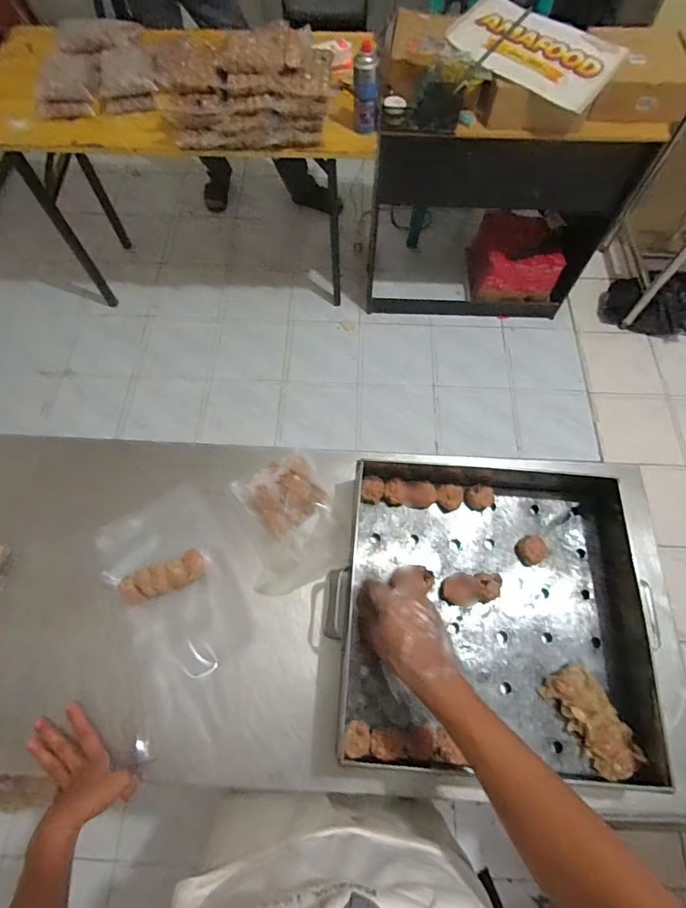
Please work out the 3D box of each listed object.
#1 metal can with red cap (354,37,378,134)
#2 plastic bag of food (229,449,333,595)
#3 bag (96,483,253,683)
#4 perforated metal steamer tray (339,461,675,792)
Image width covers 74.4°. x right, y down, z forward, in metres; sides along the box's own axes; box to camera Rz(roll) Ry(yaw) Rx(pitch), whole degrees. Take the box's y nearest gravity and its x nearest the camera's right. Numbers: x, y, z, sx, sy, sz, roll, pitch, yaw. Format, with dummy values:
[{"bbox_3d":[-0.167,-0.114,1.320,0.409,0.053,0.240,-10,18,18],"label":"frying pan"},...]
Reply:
[{"bbox_3d":[0.060,-0.943,1.176,0.063,0.174,0.071,2,67,1],"label":"metal can with red cap"},{"bbox_3d":[-0.086,0.101,0.715,0.155,0.056,0.208,-17,68,-7],"label":"plastic bag of food"},{"bbox_3d":[-0.257,0.188,0.689,0.179,0.048,0.281,-32,70,-13],"label":"bag"},{"bbox_3d":[0.205,0.214,0.656,0.429,0.085,0.427,4,67,2],"label":"perforated metal steamer tray"}]

